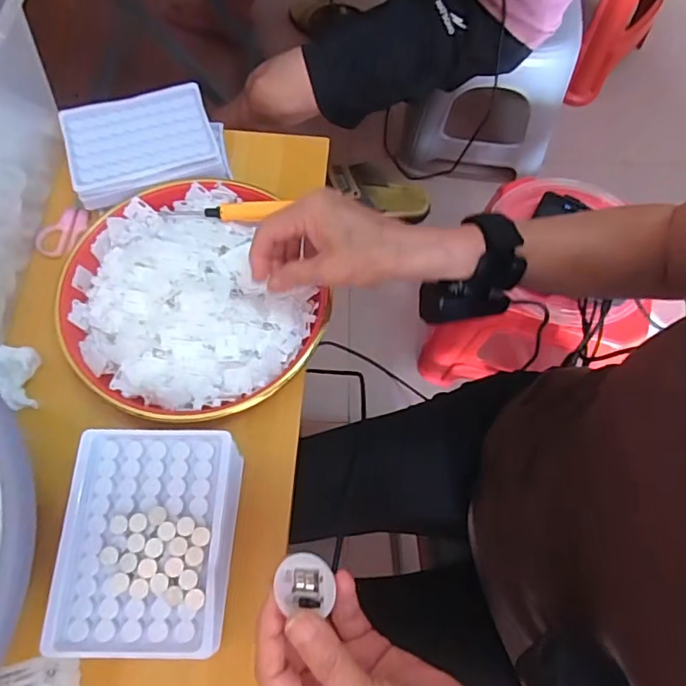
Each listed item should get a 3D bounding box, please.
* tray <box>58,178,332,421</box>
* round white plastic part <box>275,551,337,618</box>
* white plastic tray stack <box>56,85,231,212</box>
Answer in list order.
[{"bbox_3d":[-0.131,-0.043,0.435,0.195,0.030,0.213,1,68,-2],"label":"tray"},{"bbox_3d":[-0.021,0.122,0.271,0.029,0.006,0.026,19,46,-16],"label":"round white plastic part"},{"bbox_3d":[-0.186,-0.187,0.504,0.139,0.032,0.106,-15,69,-8],"label":"white plastic tray stack"}]

